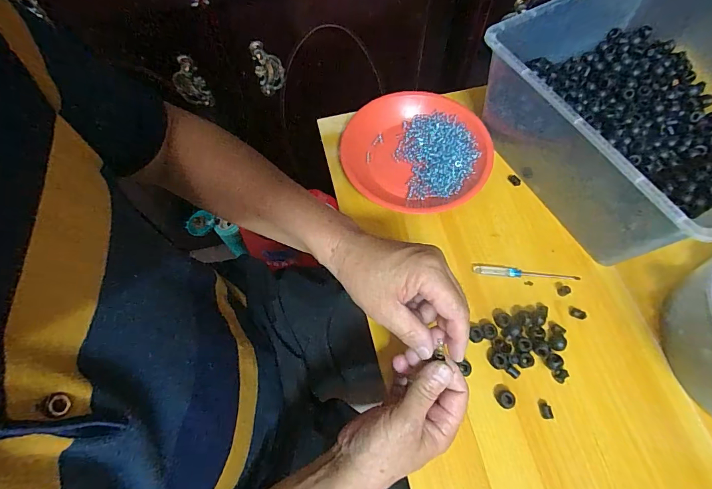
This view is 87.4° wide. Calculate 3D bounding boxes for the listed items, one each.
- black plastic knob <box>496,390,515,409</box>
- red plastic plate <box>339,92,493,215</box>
[{"bbox_3d":[0.156,0.161,0.386,0.016,0.015,0.017,0,66,1],"label":"black plastic knob"},{"bbox_3d":[0.082,-0.126,0.510,0.192,0.026,0.191,0,66,1],"label":"red plastic plate"}]

